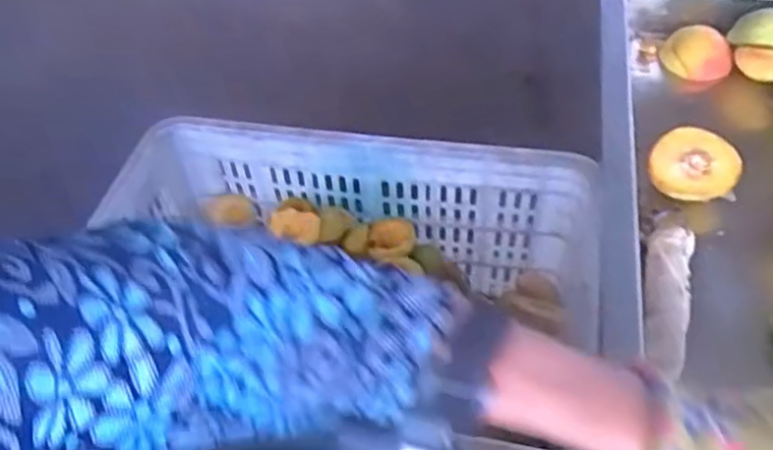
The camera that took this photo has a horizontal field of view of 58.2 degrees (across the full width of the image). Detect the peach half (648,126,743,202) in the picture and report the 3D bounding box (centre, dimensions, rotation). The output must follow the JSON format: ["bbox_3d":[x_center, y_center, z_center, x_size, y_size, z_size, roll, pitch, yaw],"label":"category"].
[{"bbox_3d":[0.239,-0.045,0.545,0.062,0.029,0.062,-1,75,2],"label":"peach half"}]

